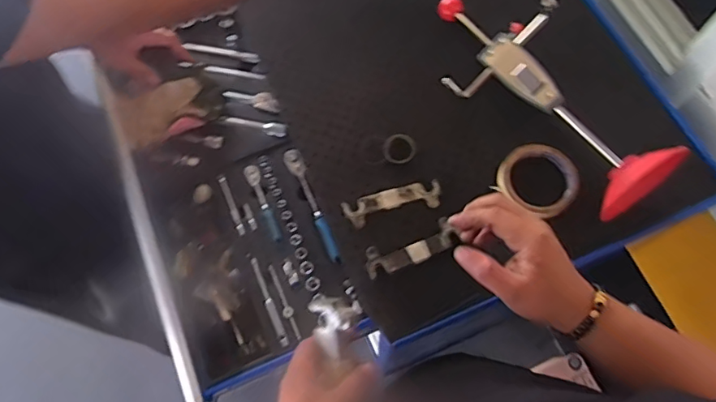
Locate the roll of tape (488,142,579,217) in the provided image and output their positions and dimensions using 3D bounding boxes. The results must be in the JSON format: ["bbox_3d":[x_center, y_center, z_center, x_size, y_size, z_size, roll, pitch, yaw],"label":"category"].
[{"bbox_3d":[0.222,-0.032,0.641,0.092,0.020,0.084,-1,70,2],"label":"roll of tape"}]

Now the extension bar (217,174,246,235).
[{"bbox_3d":[-0.183,0.004,0.752,0.013,0.009,0.101,-24,71,-7],"label":"extension bar"}]

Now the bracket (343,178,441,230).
[{"bbox_3d":[0.043,0.002,0.648,0.121,0.014,0.035,-15,70,-3],"label":"bracket"}]

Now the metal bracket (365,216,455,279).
[{"bbox_3d":[0.060,0.056,0.606,0.106,0.014,0.036,-22,71,-4],"label":"metal bracket"}]

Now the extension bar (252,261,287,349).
[{"bbox_3d":[-0.119,0.136,0.698,0.012,0.010,0.123,-23,71,-6],"label":"extension bar"}]

